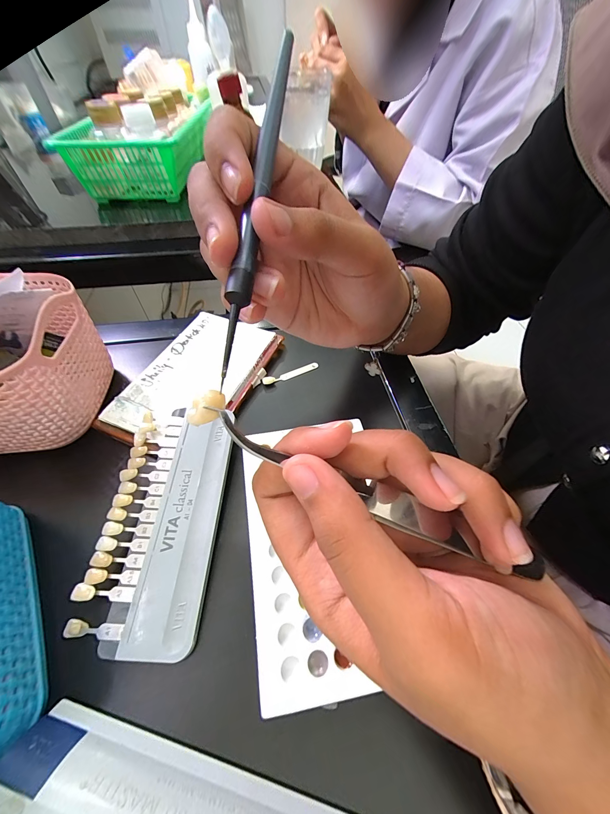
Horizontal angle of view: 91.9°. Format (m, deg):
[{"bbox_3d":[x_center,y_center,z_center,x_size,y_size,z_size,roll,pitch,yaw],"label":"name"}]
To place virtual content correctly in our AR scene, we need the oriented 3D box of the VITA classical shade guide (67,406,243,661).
[{"bbox_3d":[-0.088,0.064,0.185,0.072,0.008,0.143,5,54,1],"label":"VITA classical shade guide"}]

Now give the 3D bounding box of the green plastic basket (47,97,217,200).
[{"bbox_3d":[-0.191,-0.329,0.374,0.122,0.061,0.229,4,54,0],"label":"green plastic basket"}]

